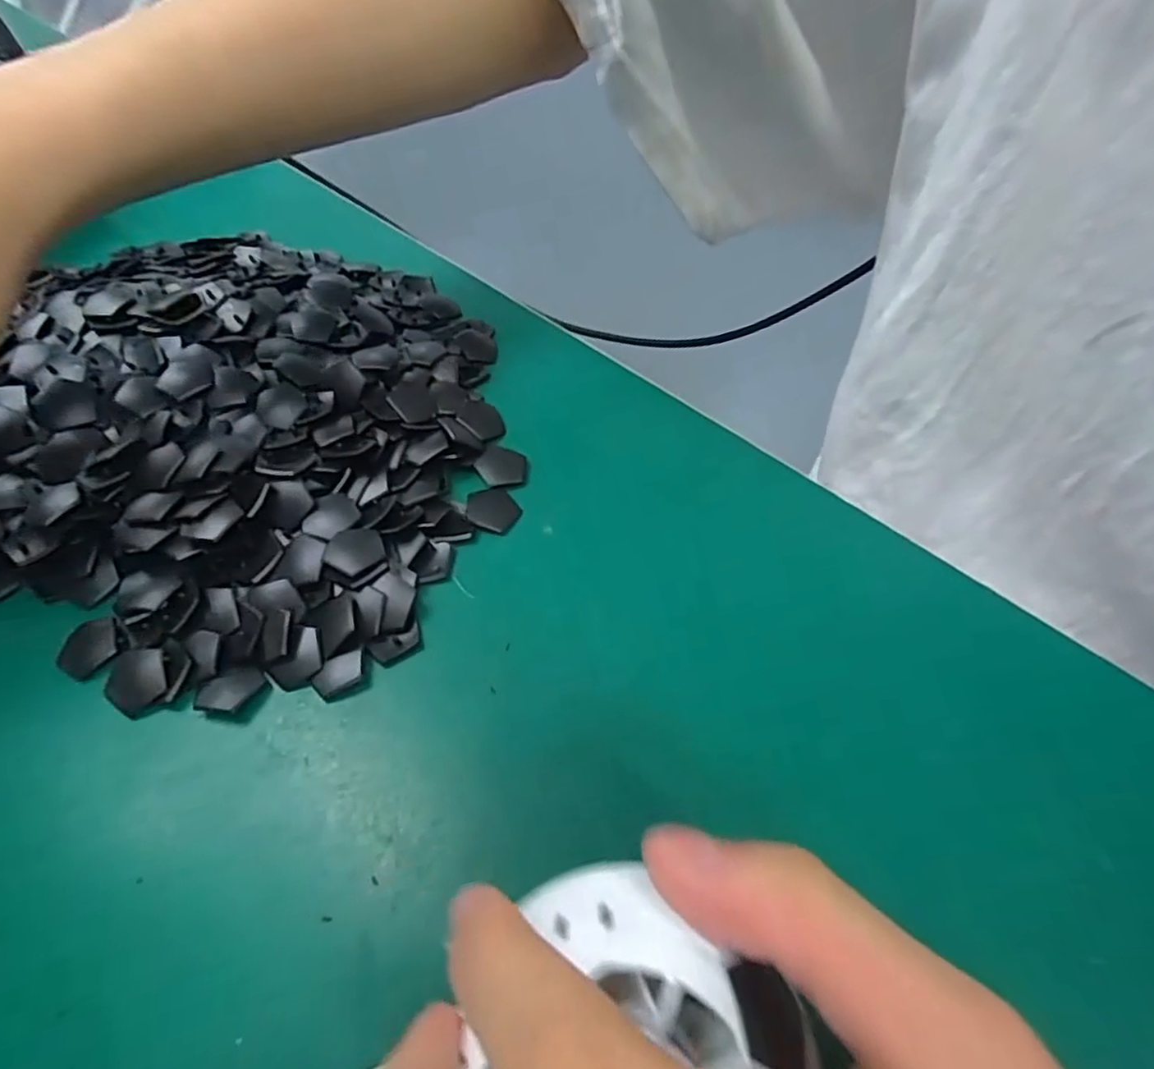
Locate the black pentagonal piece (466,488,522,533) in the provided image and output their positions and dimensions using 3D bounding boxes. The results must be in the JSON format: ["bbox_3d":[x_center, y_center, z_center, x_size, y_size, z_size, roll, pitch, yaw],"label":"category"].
[{"bbox_3d":[-0.030,-0.009,0.234,0.018,0.004,0.018,-11,53,-9],"label":"black pentagonal piece"}]

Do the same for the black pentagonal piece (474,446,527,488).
[{"bbox_3d":[-0.028,-0.026,0.244,0.019,0.004,0.017,-9,53,-8],"label":"black pentagonal piece"}]

